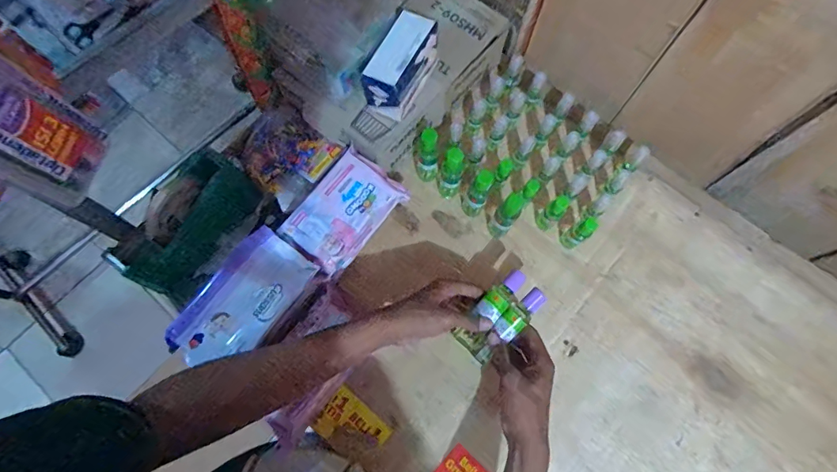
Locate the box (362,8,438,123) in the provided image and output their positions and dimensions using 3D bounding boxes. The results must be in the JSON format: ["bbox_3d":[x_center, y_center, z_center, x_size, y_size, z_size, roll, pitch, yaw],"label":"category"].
[{"bbox_3d":[-0.024,-0.223,0.602,0.063,0.069,0.120,30,76,9],"label":"box"}]

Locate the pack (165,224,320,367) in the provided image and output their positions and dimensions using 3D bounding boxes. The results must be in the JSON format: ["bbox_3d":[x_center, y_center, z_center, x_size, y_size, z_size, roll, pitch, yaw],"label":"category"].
[{"bbox_3d":[-0.214,0.084,0.560,0.096,0.044,0.180,33,76,10],"label":"pack"}]

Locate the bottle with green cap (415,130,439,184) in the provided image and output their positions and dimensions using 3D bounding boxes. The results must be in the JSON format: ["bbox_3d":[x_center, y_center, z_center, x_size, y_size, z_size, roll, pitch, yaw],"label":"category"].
[{"bbox_3d":[0.011,-0.110,0.647,0.031,0.116,0.026,-1,73,0],"label":"bottle with green cap"}]

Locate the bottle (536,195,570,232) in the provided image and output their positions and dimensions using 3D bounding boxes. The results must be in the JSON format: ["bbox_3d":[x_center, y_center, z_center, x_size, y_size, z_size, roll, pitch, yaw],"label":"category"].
[{"bbox_3d":[0.190,-0.033,0.648,0.027,0.071,0.029,0,73,1],"label":"bottle"}]

